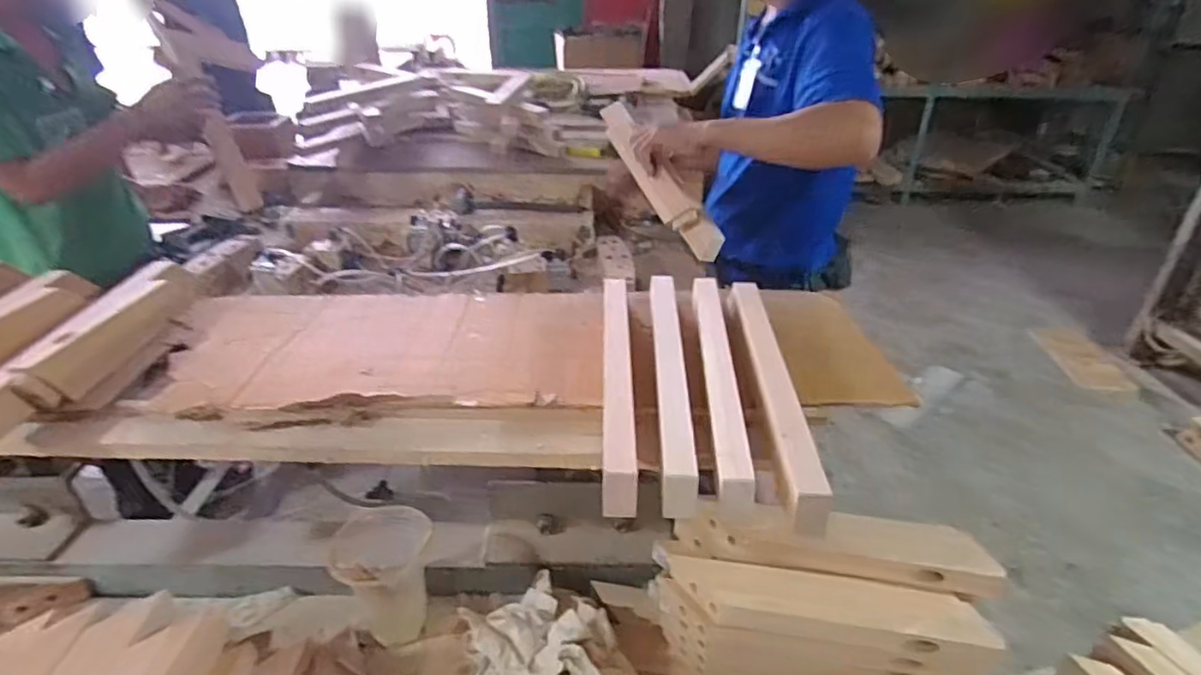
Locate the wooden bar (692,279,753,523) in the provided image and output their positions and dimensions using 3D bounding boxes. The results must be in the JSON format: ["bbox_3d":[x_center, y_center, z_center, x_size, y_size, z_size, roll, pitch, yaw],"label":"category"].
[{"bbox_3d":[0.133,0.036,0.719,0.029,0.036,0.410,2,32,3],"label":"wooden bar"}]

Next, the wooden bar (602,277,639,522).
[{"bbox_3d":[0.019,0.039,0.711,0.031,0.037,0.386,1,32,0],"label":"wooden bar"}]

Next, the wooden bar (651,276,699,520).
[{"bbox_3d":[0.078,0.035,0.718,0.030,0.041,0.404,2,32,1],"label":"wooden bar"}]

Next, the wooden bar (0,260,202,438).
[{"bbox_3d":[-0.632,-0.002,0.796,0.059,0.059,0.399,1,32,0],"label":"wooden bar"}]

